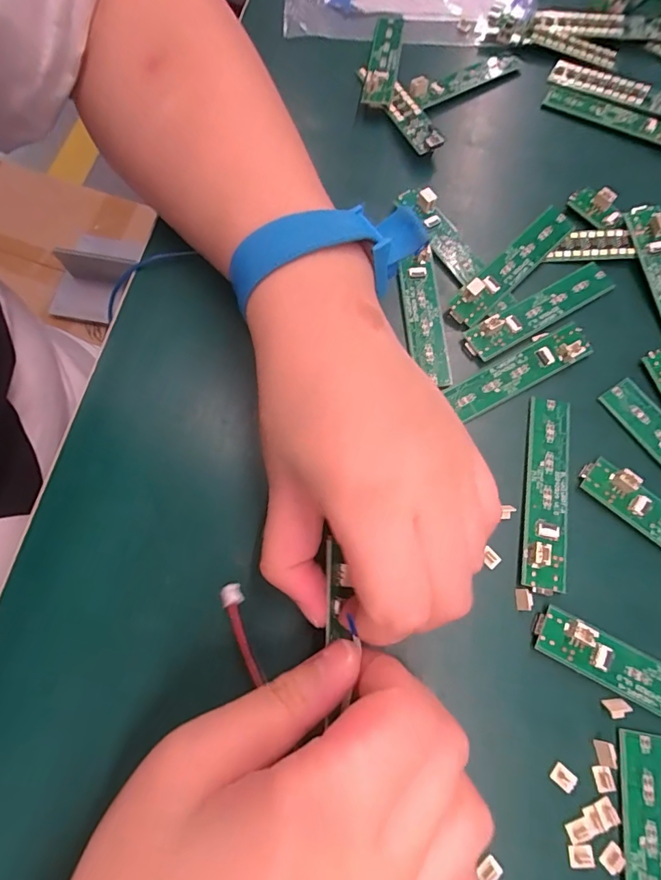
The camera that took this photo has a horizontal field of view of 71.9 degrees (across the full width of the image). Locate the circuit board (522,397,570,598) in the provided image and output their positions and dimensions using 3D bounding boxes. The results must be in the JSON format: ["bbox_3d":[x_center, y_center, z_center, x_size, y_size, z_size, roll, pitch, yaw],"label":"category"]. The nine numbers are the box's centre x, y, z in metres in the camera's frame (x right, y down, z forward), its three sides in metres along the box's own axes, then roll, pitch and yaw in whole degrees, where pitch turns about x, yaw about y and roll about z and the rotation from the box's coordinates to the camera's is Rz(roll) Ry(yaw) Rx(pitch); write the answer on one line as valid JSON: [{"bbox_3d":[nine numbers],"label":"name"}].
[{"bbox_3d":[0.092,0.020,0.189,0.017,0.008,0.083,12,71,2],"label":"circuit board"}]

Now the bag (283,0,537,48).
[{"bbox_3d":[0.049,-0.288,0.293,0.158,0.011,0.080,1,71,1],"label":"bag"}]

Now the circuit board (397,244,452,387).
[{"bbox_3d":[0.044,-0.059,0.216,0.018,0.006,0.065,-4,76,-1],"label":"circuit board"}]

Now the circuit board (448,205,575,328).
[{"bbox_3d":[0.089,-0.086,0.220,0.016,0.011,0.081,44,75,12],"label":"circuit board"}]

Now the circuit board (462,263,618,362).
[{"bbox_3d":[0.100,-0.063,0.216,0.082,0.008,0.017,-30,75,-12],"label":"circuit board"}]

